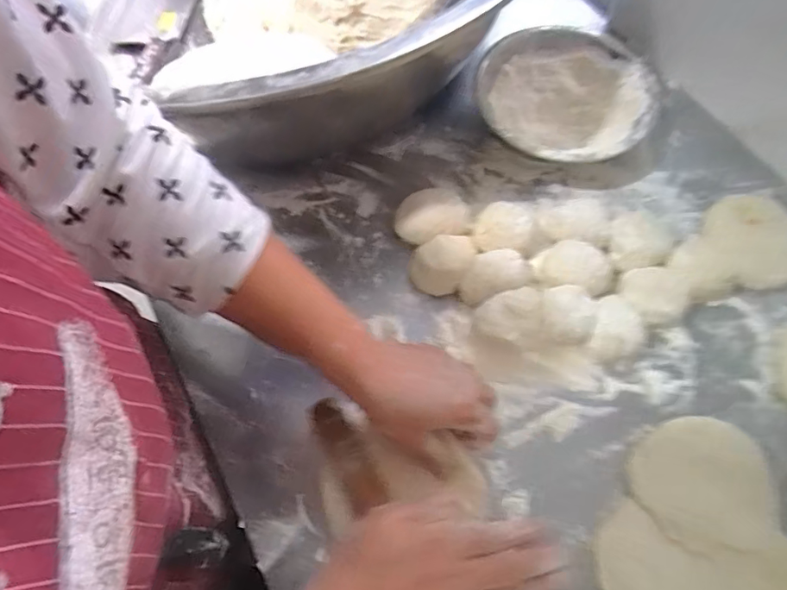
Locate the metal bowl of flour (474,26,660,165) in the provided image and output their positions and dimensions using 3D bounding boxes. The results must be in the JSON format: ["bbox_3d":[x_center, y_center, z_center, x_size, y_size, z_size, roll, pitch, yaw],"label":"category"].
[{"bbox_3d":[0.173,-0.198,0.506,0.164,0.049,0.163,-1,67,2],"label":"metal bowl of flour"}]

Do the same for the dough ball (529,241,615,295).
[{"bbox_3d":[0.159,-0.025,0.438,0.062,0.030,0.046,16,68,9],"label":"dough ball"}]

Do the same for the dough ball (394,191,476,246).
[{"bbox_3d":[0.037,-0.074,0.468,0.073,0.035,0.051,-14,67,-4],"label":"dough ball"}]

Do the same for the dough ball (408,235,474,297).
[{"bbox_3d":[0.043,-0.030,0.448,0.053,0.033,0.053,-1,67,2],"label":"dough ball"}]

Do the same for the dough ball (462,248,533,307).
[{"bbox_3d":[0.087,-0.017,0.440,0.060,0.032,0.041,-18,67,-6],"label":"dough ball"}]

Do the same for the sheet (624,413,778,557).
[{"bbox_3d":[0.238,0.145,0.376,0.096,0.020,0.096,-34,70,-12],"label":"sheet"}]

